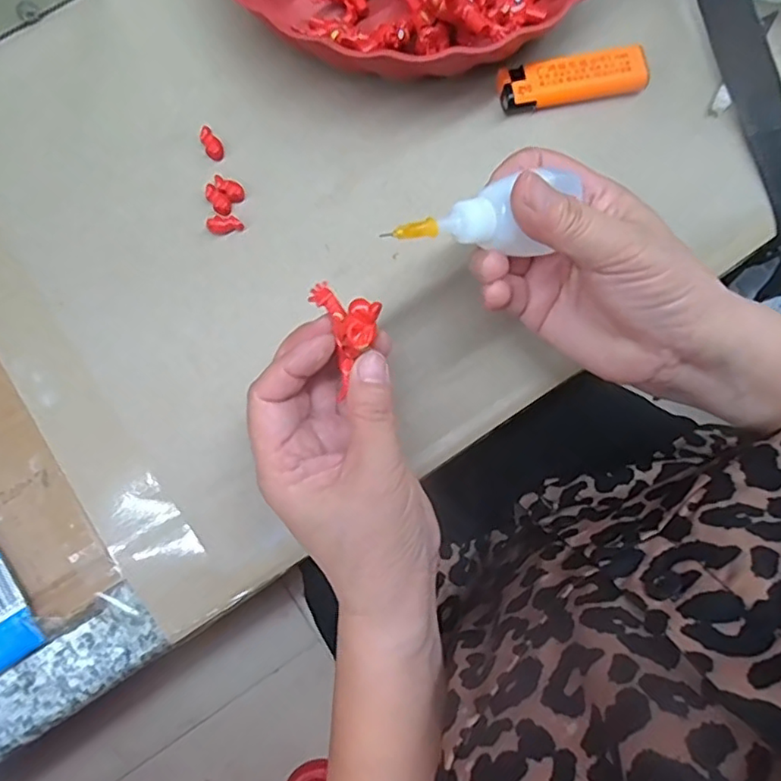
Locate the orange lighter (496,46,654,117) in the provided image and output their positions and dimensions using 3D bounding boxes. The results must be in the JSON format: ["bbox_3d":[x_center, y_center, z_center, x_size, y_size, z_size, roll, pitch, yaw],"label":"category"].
[{"bbox_3d":[0.101,-0.171,0.323,0.081,0.008,0.024,-11,96,-3],"label":"orange lighter"}]

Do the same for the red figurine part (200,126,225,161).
[{"bbox_3d":[-0.097,-0.134,0.318,0.009,0.004,0.019,-28,93,-6],"label":"red figurine part"}]

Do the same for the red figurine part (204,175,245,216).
[{"bbox_3d":[-0.090,-0.105,0.314,0.020,0.004,0.019,42,82,7],"label":"red figurine part"}]

